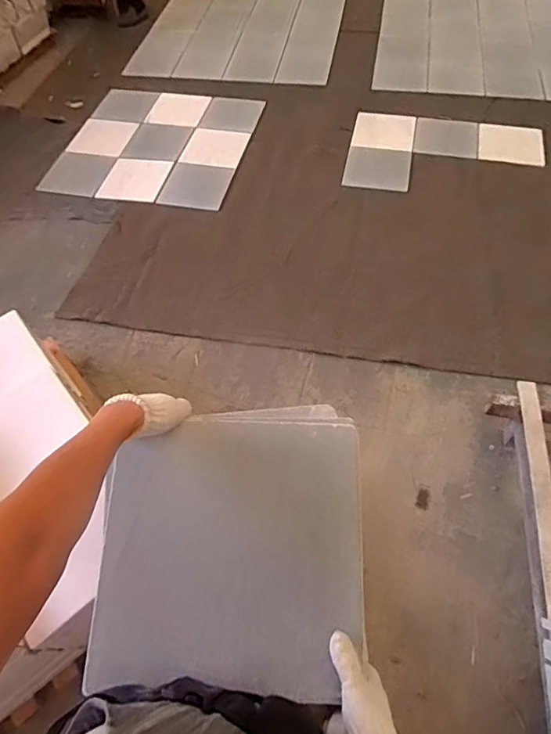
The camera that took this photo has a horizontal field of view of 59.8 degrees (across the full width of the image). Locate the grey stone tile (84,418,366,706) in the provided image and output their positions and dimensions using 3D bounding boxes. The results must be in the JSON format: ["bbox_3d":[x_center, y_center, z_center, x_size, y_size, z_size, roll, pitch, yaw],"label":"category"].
[{"bbox_3d":[-0.048,0.208,0.563,0.296,0.009,0.293,2,70,2],"label":"grey stone tile"}]

